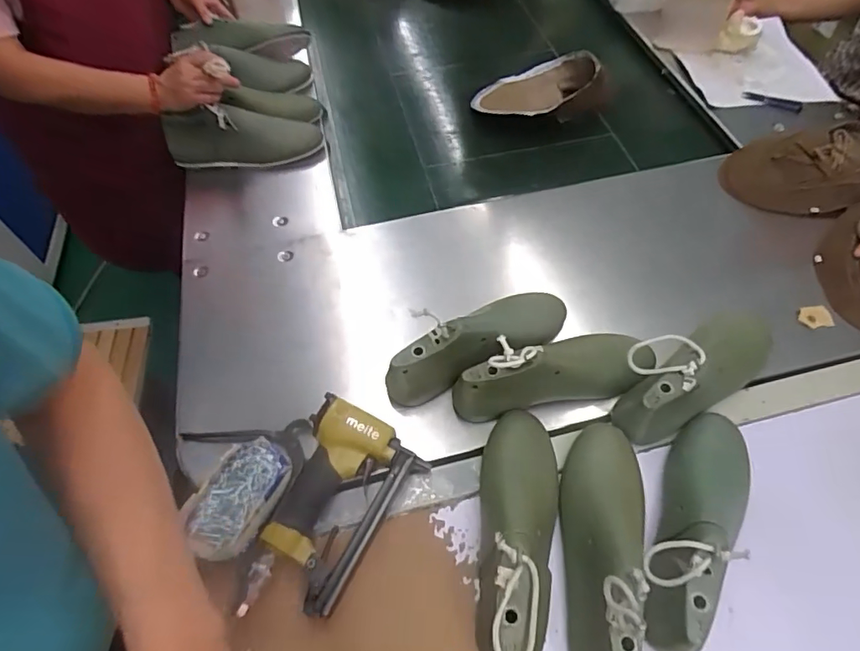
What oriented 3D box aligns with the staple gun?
[{"bbox_3d":[-0.105,0.182,0.543,0.135,0.043,0.181,28,62,18],"label":"staple gun"}]

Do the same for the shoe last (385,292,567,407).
[{"bbox_3d":[0.067,0.015,0.617,0.245,0.079,0.079,-35,63,-19],"label":"shoe last"}]

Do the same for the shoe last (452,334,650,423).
[{"bbox_3d":[0.139,0.045,0.596,0.226,0.084,0.077,-10,58,-5],"label":"shoe last"}]

